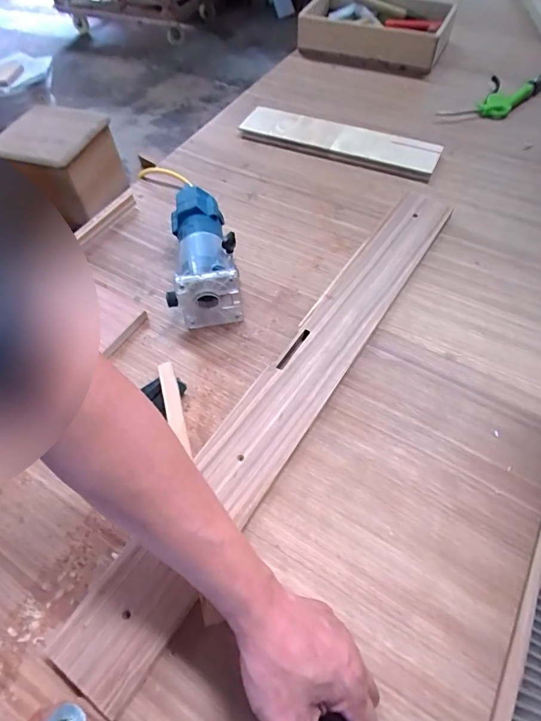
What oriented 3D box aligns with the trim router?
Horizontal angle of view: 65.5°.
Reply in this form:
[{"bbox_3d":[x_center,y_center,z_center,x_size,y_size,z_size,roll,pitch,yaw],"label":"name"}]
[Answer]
[{"bbox_3d":[-0.096,-0.153,0.602,0.093,0.082,0.199,-6,57,-2],"label":"trim router"}]

